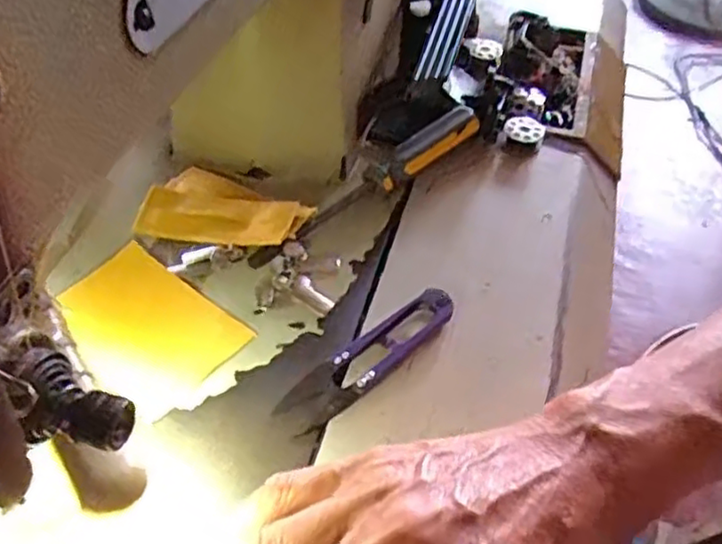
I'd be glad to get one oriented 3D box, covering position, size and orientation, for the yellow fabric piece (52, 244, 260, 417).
[{"bbox_3d":[-0.103,0.025,0.324,0.084,0.007,0.063,32,53,22],"label":"yellow fabric piece"}]

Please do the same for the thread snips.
[{"bbox_3d":[0.006,0.039,0.318,0.098,0.010,0.023,-31,58,-28],"label":"thread snips"}]

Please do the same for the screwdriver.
[{"bbox_3d":[0.008,-0.051,0.389,0.169,0.019,0.022,-35,60,-30],"label":"screwdriver"}]

